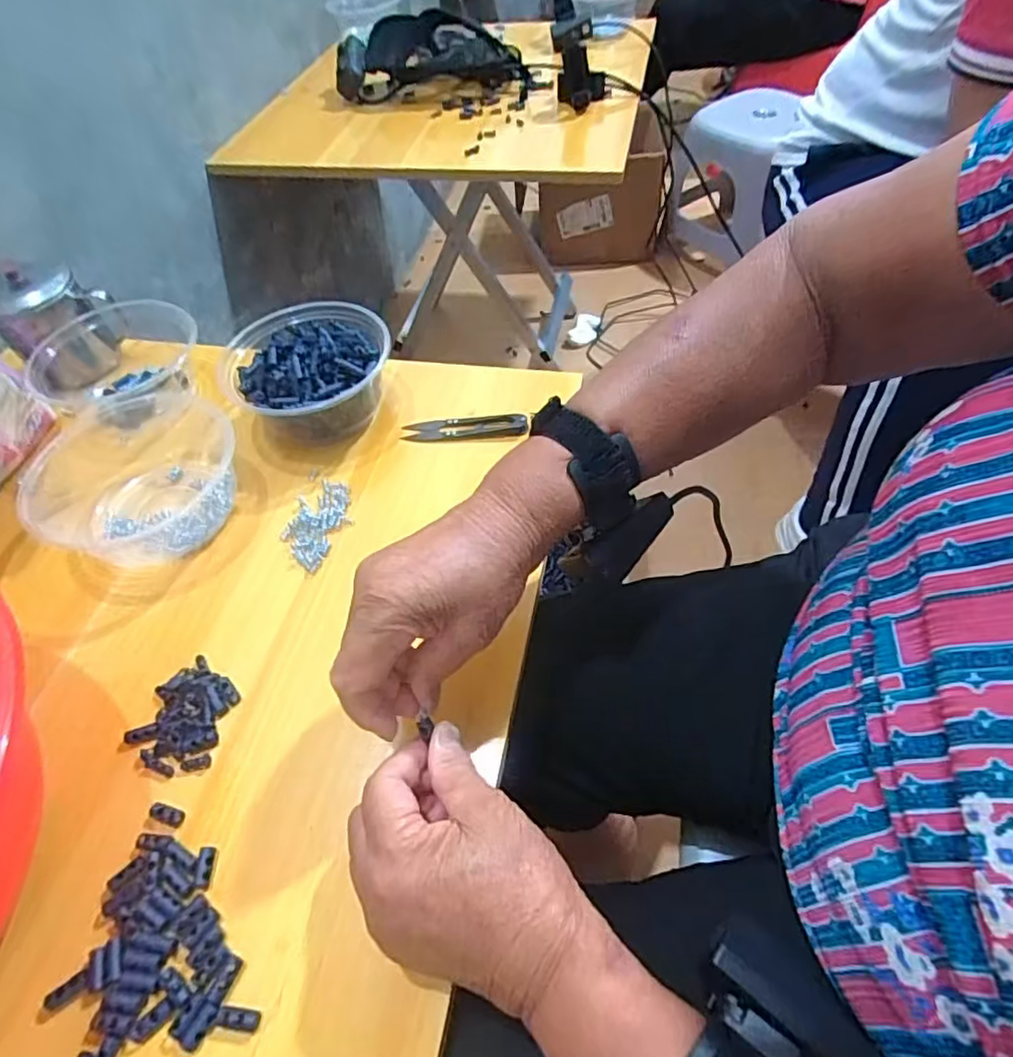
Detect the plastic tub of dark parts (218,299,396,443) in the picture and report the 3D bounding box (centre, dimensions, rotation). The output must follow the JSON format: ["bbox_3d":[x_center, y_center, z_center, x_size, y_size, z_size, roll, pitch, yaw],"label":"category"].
[{"bbox_3d":[-0.155,-0.121,0.496,0.116,0.072,0.127,-3,53,4],"label":"plastic tub of dark parts"}]

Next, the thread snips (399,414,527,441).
[{"bbox_3d":[-0.034,-0.083,0.493,0.101,0.012,0.020,0,53,6],"label":"thread snips"}]

